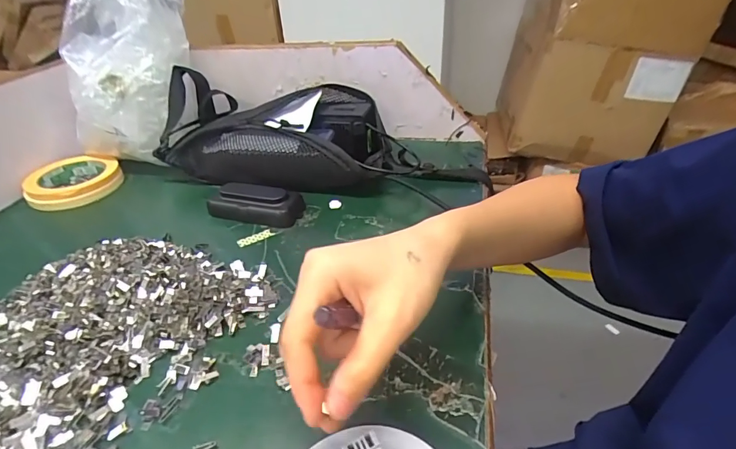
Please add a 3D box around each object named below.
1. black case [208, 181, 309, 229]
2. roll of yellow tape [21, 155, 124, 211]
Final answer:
[{"bbox_3d":[-0.128,-0.023,0.461,0.105,0.028,0.045,3,36,8],"label":"black case"},{"bbox_3d":[-0.388,-0.059,0.547,0.108,0.026,0.108,-23,39,-27],"label":"roll of yellow tape"}]

